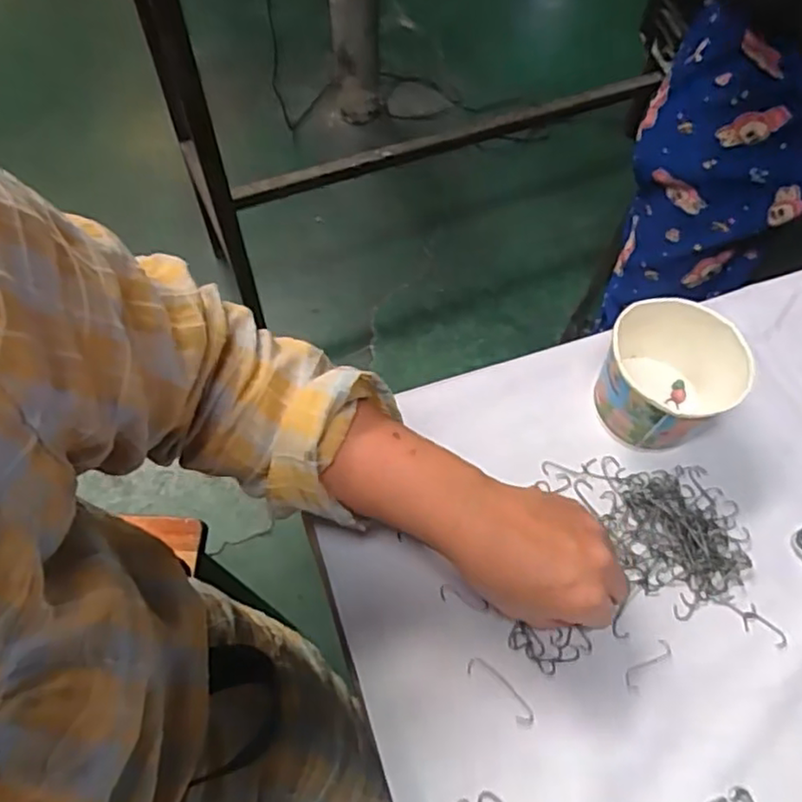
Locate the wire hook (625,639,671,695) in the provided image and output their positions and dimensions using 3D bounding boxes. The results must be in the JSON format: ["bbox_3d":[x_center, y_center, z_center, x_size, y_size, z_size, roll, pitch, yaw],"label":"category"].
[{"bbox_3d":[0.158,0.168,0.415,0.040,0.004,0.013,-39,68,-20],"label":"wire hook"}]

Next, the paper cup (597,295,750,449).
[{"bbox_3d":[0.193,-0.017,0.475,0.095,0.074,0.095,1,61,-1],"label":"paper cup"}]

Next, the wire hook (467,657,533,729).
[{"bbox_3d":[0.062,0.179,0.400,0.013,0.004,0.050,-40,69,-21],"label":"wire hook"}]

